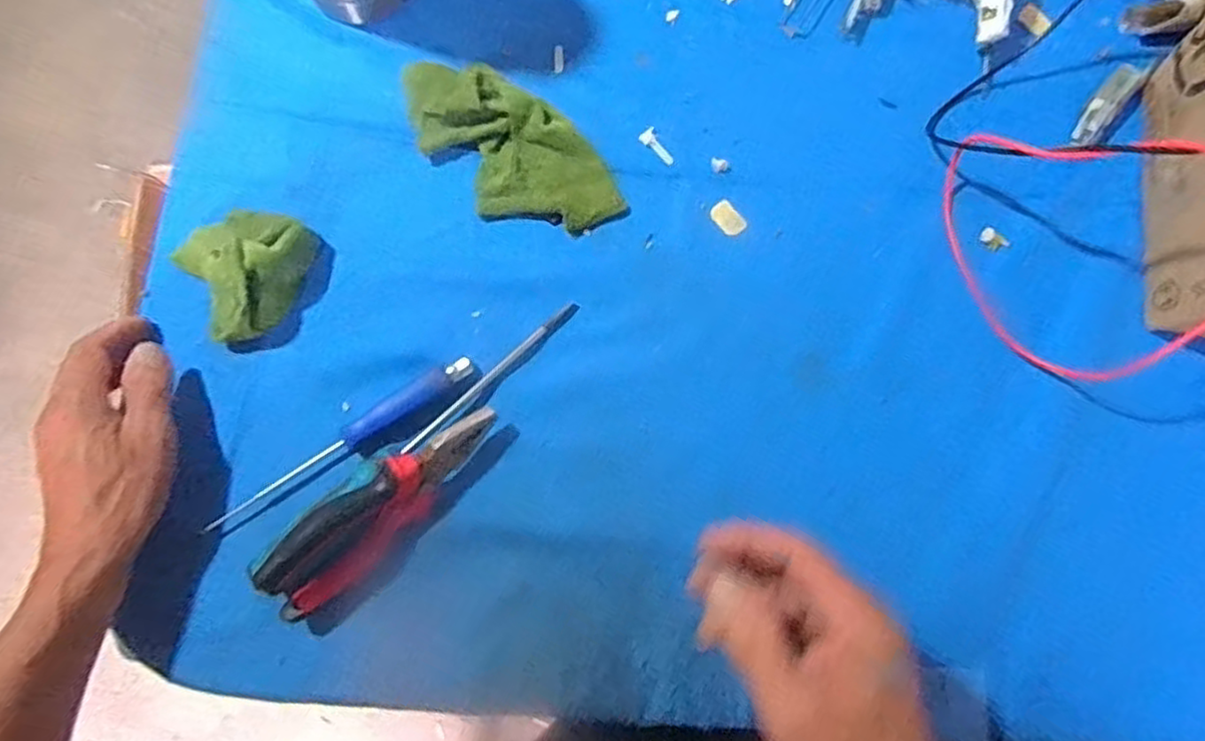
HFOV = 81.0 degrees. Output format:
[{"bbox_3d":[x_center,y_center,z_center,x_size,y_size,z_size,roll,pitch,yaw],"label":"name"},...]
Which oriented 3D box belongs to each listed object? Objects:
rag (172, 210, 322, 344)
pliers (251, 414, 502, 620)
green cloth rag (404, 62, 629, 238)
[{"bbox_3d":[-0.233,-0.073,0.461,0.086,0.045,0.084,-34,78,-6],"label":"rag"},{"bbox_3d":[-0.130,0.080,0.419,0.159,0.048,0.033,-42,79,-8],"label":"pliers"},{"bbox_3d":[-0.069,-0.158,0.489,0.084,0.022,0.171,-41,79,-8],"label":"green cloth rag"}]

